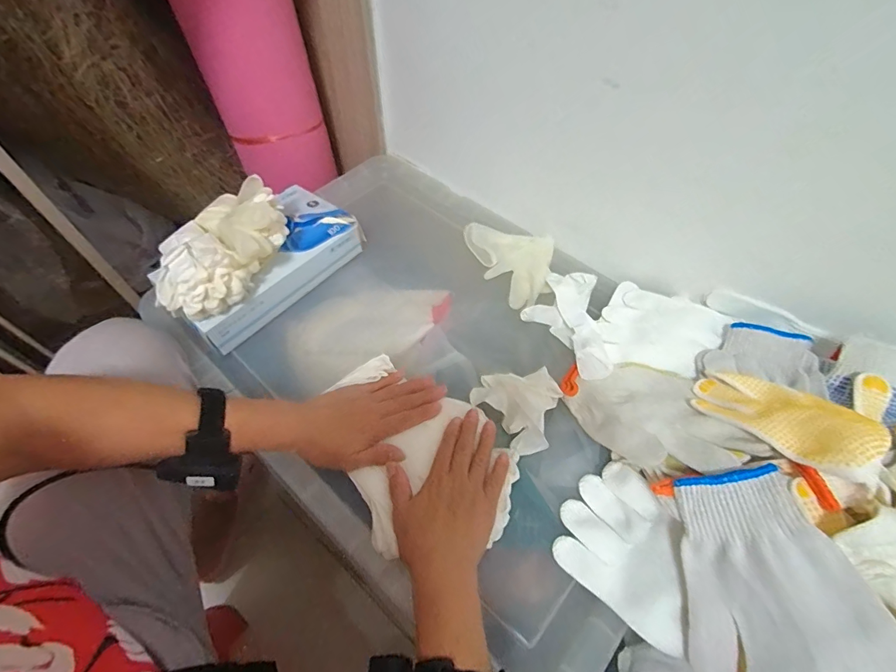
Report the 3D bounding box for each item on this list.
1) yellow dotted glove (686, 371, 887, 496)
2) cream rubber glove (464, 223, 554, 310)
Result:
[{"bbox_3d":[0.309,0.074,0.391,0.084,0.026,0.162,-11,19,-9],"label":"yellow dotted glove"},{"bbox_3d":[0.094,-0.120,0.630,0.104,0.029,0.180,-30,62,-20],"label":"cream rubber glove"}]

